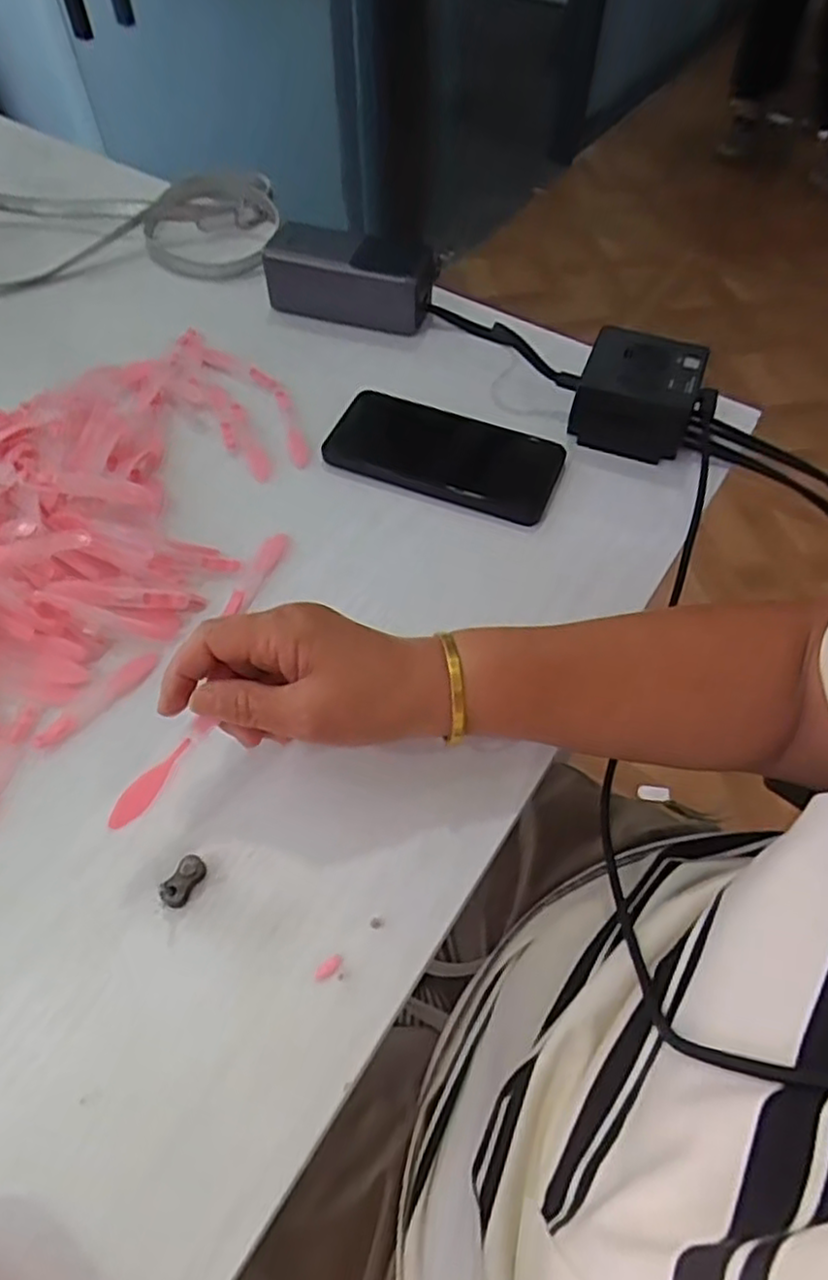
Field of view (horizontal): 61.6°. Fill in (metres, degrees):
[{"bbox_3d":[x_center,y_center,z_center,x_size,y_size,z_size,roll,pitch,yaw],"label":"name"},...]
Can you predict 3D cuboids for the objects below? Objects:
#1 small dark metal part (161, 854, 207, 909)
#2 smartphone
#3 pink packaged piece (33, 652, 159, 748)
[{"bbox_3d":[-0.108,0.113,0.325,0.010,0.014,0.023,24,59,14],"label":"small dark metal part"},{"bbox_3d":[0.021,-0.131,0.481,0.155,0.015,0.079,20,58,11],"label":"smartphone"},{"bbox_3d":[-0.172,0.033,0.380,0.015,0.005,0.074,35,63,20],"label":"pink packaged piece"}]

